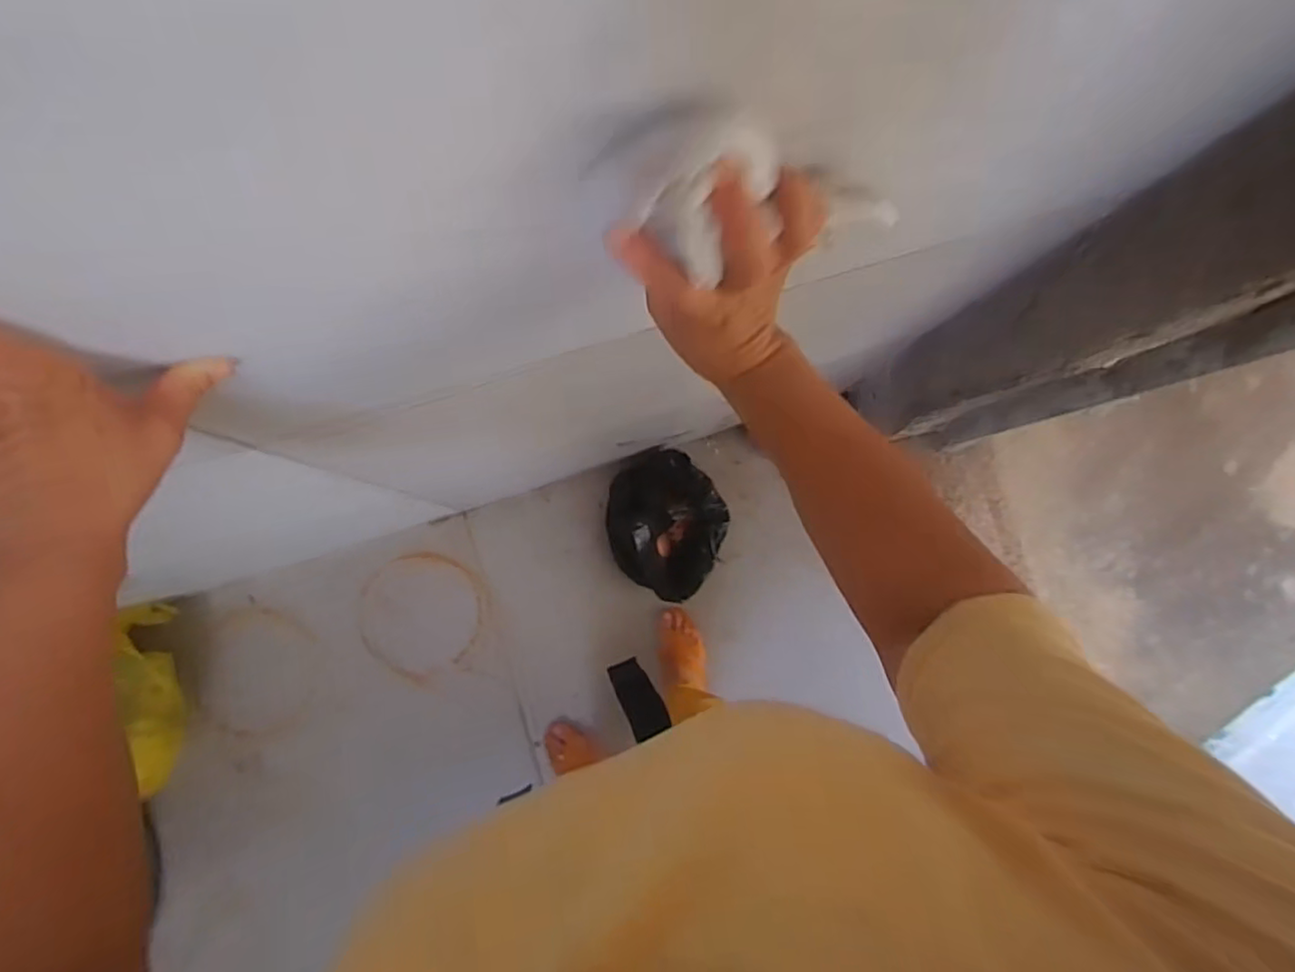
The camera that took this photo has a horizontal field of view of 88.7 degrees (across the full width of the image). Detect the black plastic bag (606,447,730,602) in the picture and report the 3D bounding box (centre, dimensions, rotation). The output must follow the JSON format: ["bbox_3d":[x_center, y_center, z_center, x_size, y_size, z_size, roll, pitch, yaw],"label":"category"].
[{"bbox_3d":[0.034,0.069,1.278,0.241,0.093,0.261,-43,88,-7],"label":"black plastic bag"}]

